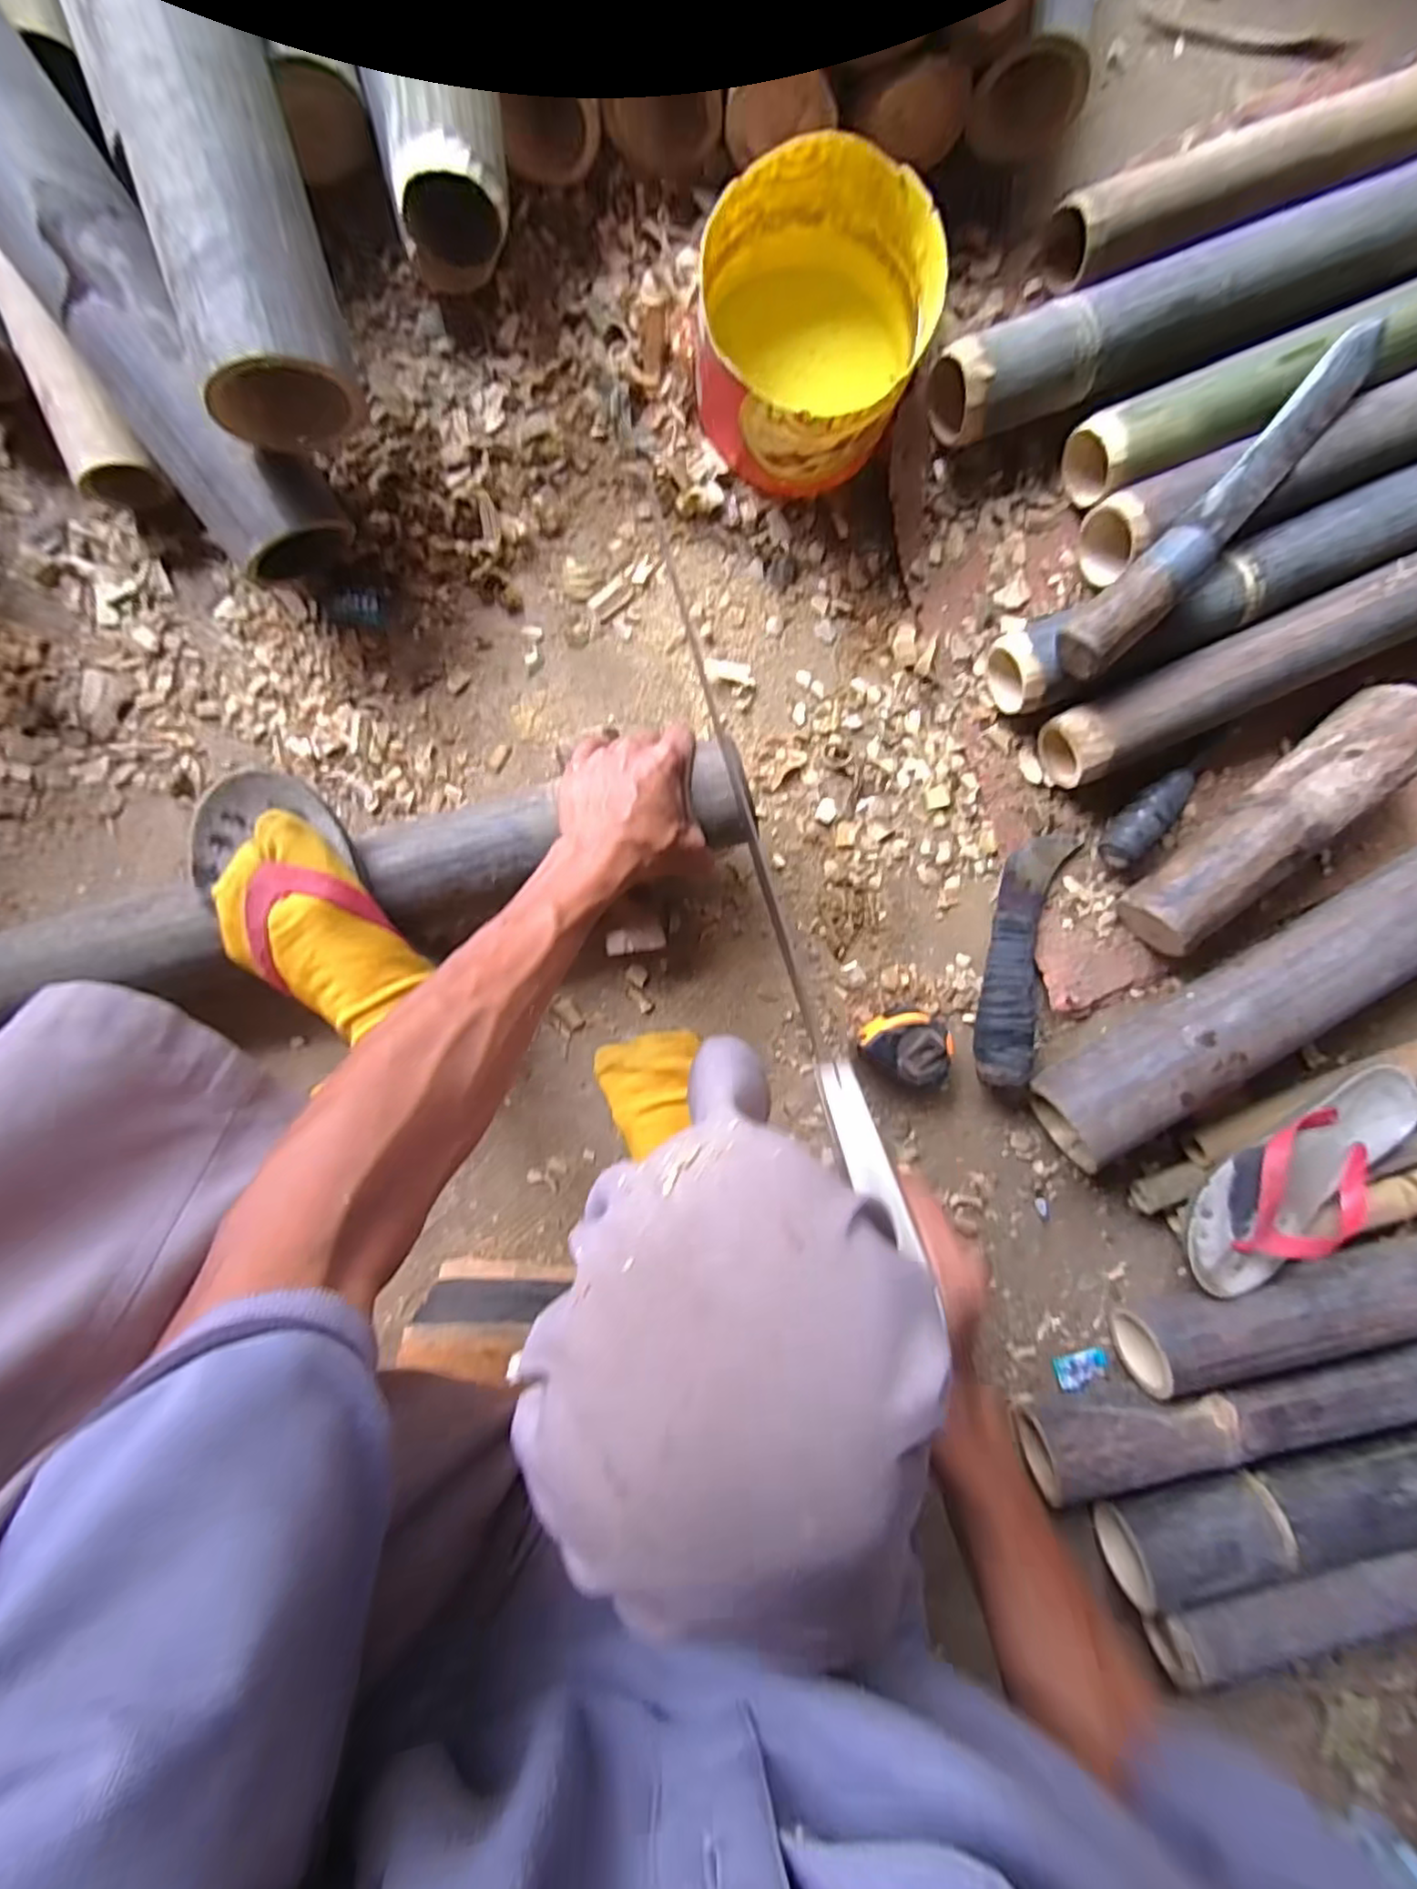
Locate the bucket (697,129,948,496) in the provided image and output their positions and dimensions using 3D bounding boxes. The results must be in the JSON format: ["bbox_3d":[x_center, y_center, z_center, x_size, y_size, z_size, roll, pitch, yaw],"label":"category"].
[{"bbox_3d":[0.067,-0.402,0.455,0.139,0.093,0.154,-2,97,-4],"label":"bucket"}]

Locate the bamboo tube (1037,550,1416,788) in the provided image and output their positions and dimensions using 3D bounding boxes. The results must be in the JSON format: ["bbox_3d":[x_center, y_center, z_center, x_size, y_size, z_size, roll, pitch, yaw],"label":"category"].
[{"bbox_3d":[0.560,-0.279,0.521,0.646,0.054,0.052,-25,98,1],"label":"bamboo tube"}]

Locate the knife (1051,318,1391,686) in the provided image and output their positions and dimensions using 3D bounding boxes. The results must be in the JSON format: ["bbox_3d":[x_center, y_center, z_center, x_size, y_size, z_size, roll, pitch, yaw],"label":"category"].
[{"bbox_3d":[0.363,-0.308,0.471,0.043,0.037,0.316,44,92,-8],"label":"knife"}]

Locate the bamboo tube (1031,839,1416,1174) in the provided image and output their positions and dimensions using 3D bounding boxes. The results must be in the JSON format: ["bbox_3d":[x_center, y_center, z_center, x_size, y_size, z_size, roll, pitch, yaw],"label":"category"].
[{"bbox_3d":[0.487,0.016,0.557,0.487,0.088,0.070,-31,98,-1],"label":"bamboo tube"}]

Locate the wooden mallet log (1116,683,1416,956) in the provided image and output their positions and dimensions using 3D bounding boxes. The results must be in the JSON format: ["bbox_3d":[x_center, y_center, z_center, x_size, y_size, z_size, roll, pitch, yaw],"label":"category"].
[{"bbox_3d":[0.447,-0.095,0.536,0.255,0.065,0.063,-42,98,1],"label":"wooden mallet log"}]

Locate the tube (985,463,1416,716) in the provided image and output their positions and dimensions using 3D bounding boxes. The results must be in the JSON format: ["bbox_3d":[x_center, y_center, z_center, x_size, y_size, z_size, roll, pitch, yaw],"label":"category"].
[{"bbox_3d":[0.520,-0.326,0.526,0.641,0.075,0.067,-24,98,-2],"label":"tube"}]

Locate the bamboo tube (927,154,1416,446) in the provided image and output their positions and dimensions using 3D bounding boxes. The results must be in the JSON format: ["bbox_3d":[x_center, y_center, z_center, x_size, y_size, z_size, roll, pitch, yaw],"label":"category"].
[{"bbox_3d":[0.483,-0.523,0.510,0.681,0.071,0.071,-22,98,-2],"label":"bamboo tube"}]

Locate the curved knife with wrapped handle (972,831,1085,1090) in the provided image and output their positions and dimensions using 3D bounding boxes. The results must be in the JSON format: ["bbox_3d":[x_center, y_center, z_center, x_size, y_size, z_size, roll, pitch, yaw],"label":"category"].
[{"bbox_3d":[0.257,0.011,0.557,0.053,0.045,0.206,11,96,-6],"label":"curved knife with wrapped handle"}]

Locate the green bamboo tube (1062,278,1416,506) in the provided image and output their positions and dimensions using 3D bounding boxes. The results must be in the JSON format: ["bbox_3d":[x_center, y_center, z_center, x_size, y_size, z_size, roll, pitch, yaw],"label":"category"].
[{"bbox_3d":[0.570,-0.482,0.518,0.632,0.069,0.061,-24,98,-2],"label":"green bamboo tube"}]

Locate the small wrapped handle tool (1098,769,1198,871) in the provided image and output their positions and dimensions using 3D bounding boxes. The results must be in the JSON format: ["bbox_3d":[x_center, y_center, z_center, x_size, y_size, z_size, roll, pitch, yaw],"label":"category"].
[{"bbox_3d":[0.352,-0.098,0.543,0.090,0.031,0.035,-43,98,1],"label":"small wrapped handle tool"}]

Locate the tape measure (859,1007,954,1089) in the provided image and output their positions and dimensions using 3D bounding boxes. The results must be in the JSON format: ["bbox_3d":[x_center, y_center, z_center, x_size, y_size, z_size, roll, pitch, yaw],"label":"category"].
[{"bbox_3d":[0.165,0.082,0.565,0.072,0.039,0.054,36,93,-8],"label":"tape measure"}]

